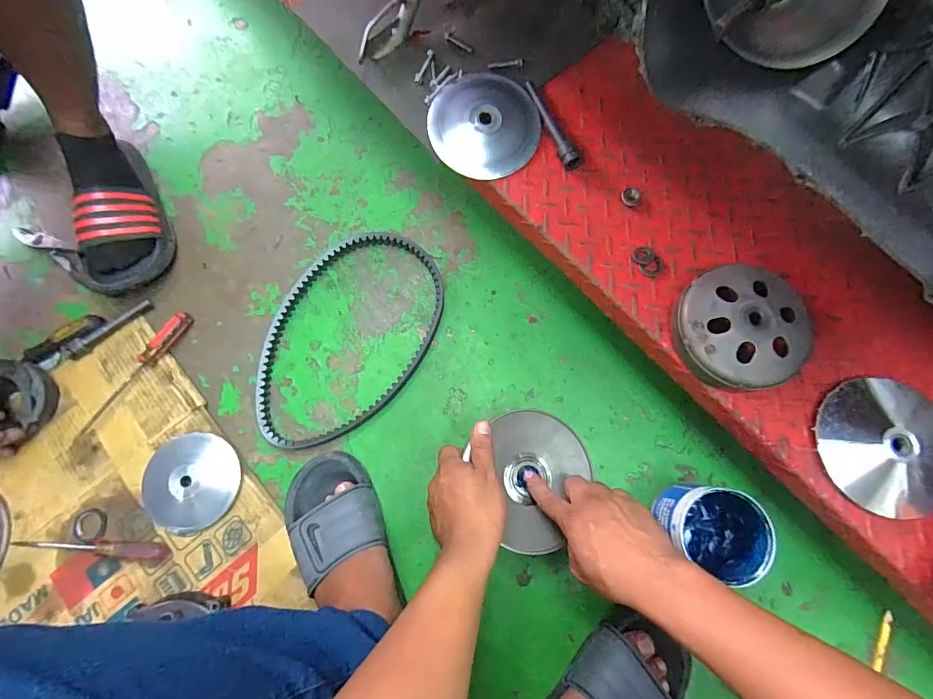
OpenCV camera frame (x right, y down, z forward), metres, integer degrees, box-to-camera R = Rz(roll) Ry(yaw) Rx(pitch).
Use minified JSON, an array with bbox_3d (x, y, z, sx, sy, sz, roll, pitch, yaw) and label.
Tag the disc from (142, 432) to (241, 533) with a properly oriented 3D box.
[{"bbox_3d":[-0.360,0.174,0.569,0.116,0.019,0.122,0,76,0],"label":"disc"}]

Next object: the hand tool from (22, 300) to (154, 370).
[{"bbox_3d":[-0.540,-0.021,0.623,0.174,0.021,0.054,-29,78,-7],"label":"hand tool"}]

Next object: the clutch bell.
[{"bbox_3d":[0.289,-0.023,0.459,0.128,0.044,0.129,-11,77,-3],"label":"clutch bell"}]

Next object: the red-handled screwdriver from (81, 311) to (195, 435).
[{"bbox_3d":[-0.456,0.030,0.608,0.025,0.022,0.198,30,78,7],"label":"red-handled screwdriver"}]

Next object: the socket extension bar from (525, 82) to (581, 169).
[{"bbox_3d":[0.105,-0.274,0.533,0.020,0.022,0.125,-22,77,-5],"label":"socket extension bar"}]

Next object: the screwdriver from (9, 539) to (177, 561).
[{"bbox_3d":[-0.474,0.248,0.546,0.199,0.024,0.019,4,76,1],"label":"screwdriver"}]

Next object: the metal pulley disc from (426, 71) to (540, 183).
[{"bbox_3d":[0.020,-0.275,0.530,0.133,0.023,0.124,0,76,0],"label":"metal pulley disc"}]

